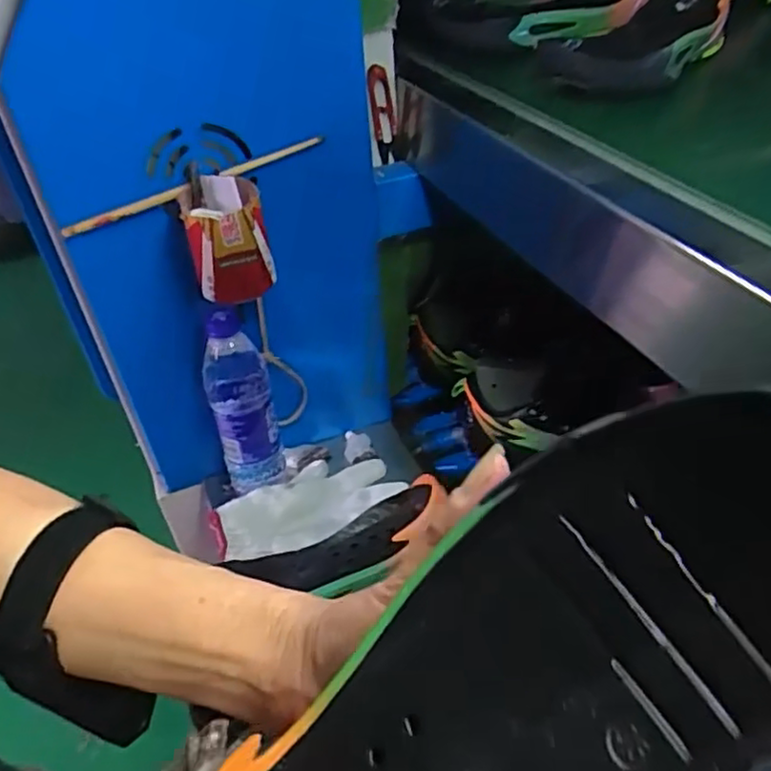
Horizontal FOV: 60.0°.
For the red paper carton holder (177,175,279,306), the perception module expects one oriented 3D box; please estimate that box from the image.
[{"bbox_3d":[-0.135,-0.125,0.571,0.066,0.087,0.065,-11,40,-12],"label":"red paper carton holder"}]

